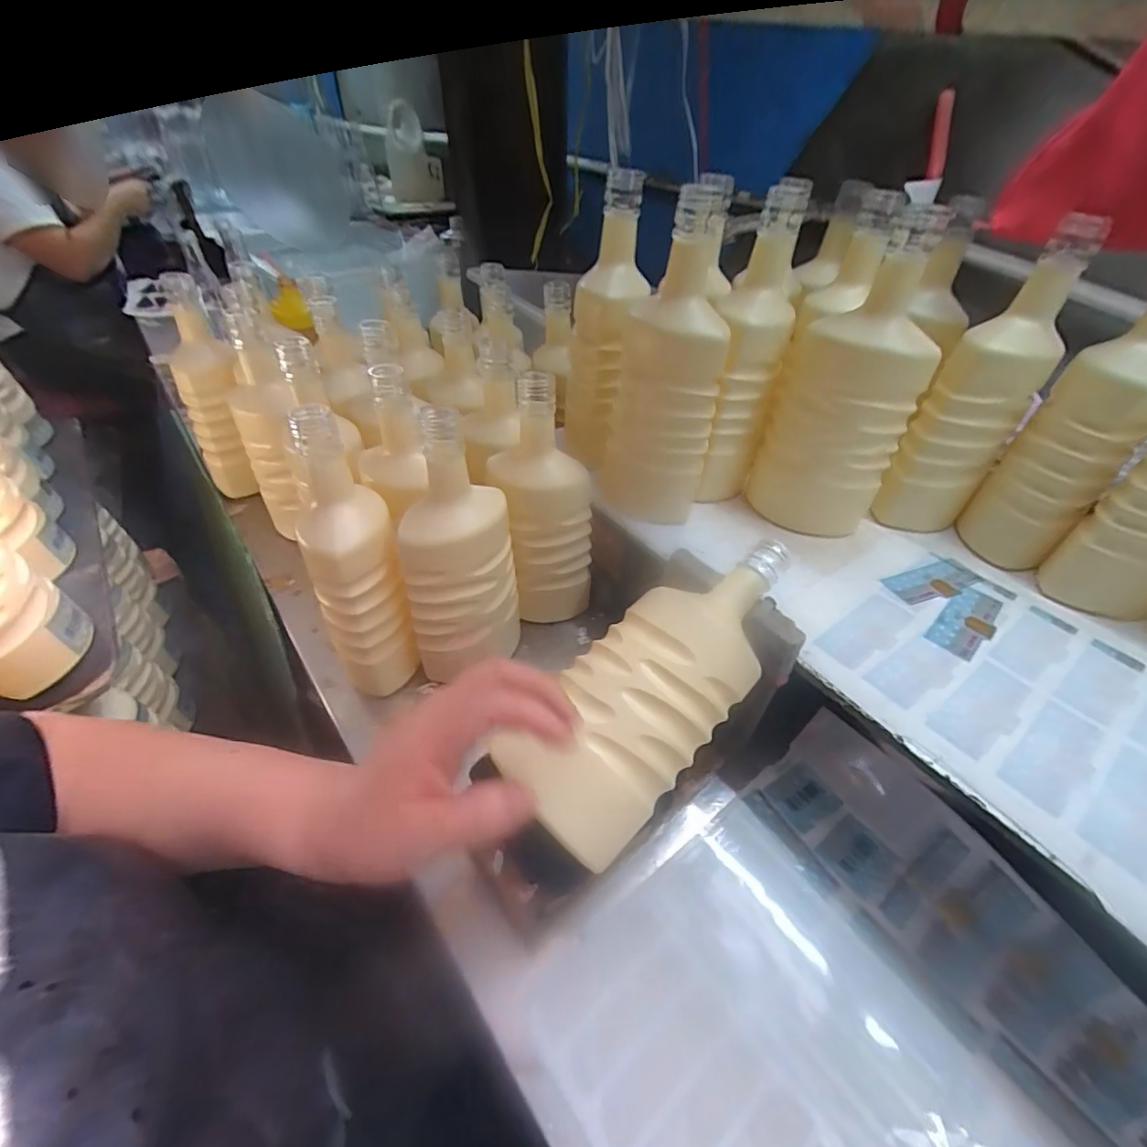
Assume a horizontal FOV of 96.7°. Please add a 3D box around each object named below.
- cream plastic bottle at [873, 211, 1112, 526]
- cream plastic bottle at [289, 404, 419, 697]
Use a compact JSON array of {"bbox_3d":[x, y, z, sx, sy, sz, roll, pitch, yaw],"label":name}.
[{"bbox_3d":[0.334,-0.143,0.423,0.071,0.232,0.065,32,54,27],"label":"cream plastic bottle"},{"bbox_3d":[-0.170,-0.003,0.399,0.070,0.227,0.078,-18,49,-17],"label":"cream plastic bottle"}]

